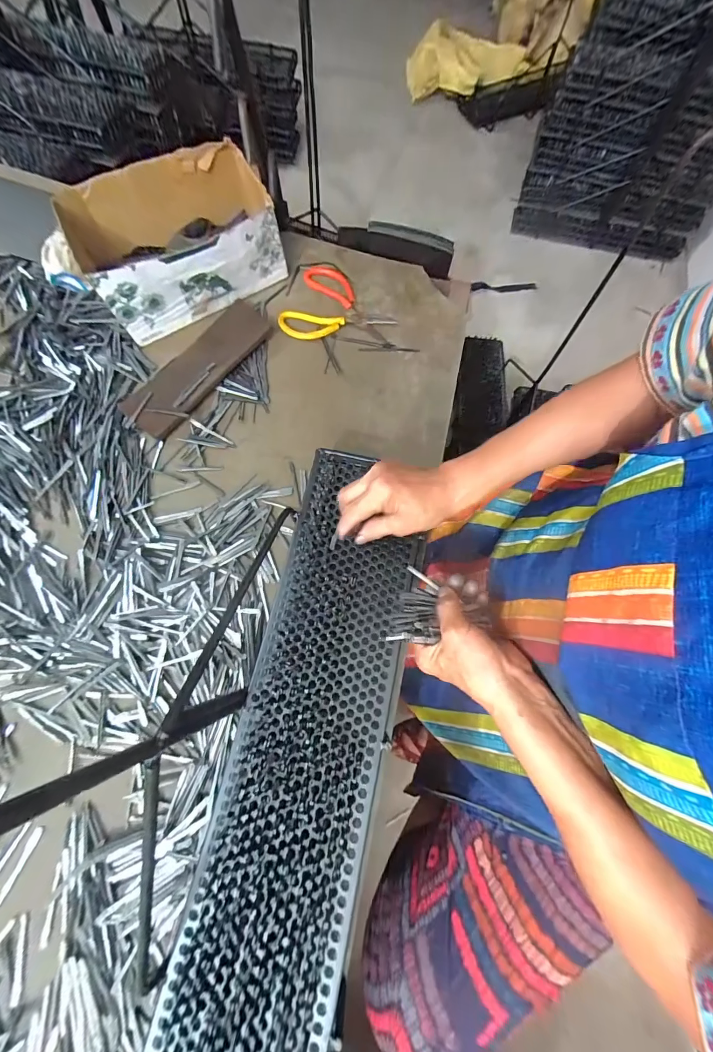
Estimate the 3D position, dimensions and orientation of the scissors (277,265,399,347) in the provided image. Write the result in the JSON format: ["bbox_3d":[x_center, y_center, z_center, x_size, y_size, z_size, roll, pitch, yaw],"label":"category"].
[{"bbox_3d":[-0.022,-0.369,0.618,0.181,0.008,0.152,15,72,3],"label":"scissors"}]

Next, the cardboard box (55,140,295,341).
[{"bbox_3d":[-0.279,-0.453,0.586,0.291,0.108,0.210,-26,75,-10],"label":"cardboard box"}]

